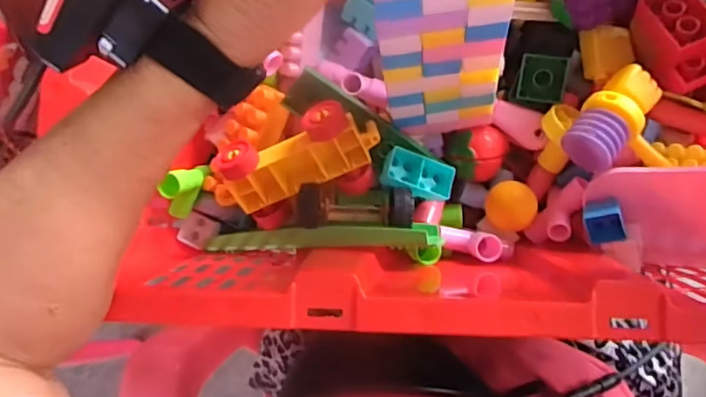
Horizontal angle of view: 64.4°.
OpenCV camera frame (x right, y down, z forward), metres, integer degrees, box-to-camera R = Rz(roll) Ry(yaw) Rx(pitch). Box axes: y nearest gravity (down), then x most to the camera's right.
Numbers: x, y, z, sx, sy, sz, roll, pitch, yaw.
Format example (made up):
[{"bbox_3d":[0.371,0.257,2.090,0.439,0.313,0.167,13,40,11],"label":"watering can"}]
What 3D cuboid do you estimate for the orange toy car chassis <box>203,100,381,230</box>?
[{"bbox_3d":[-0.044,-0.025,0.386,0.124,0.036,0.067,-19,124,7],"label":"orange toy car chassis"}]

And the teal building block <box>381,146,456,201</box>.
[{"bbox_3d":[0.045,-0.016,0.392,0.049,0.016,0.029,13,80,-9],"label":"teal building block"}]

